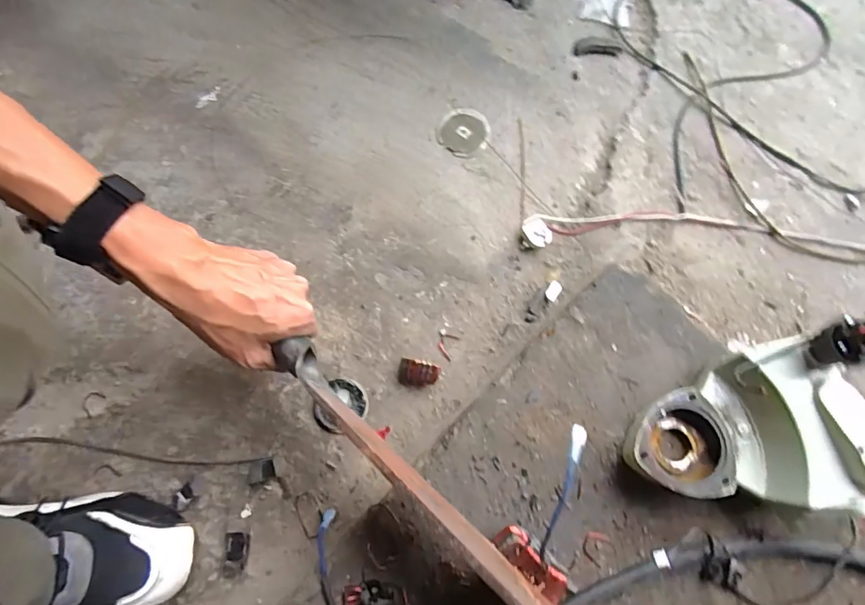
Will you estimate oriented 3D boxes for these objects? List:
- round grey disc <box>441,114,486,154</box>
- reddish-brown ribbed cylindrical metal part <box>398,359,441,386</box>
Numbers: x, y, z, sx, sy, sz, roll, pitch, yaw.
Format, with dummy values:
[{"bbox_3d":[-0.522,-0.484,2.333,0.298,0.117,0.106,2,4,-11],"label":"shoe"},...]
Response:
[{"bbox_3d":[0.035,-0.186,0.517,0.044,0.004,0.047,0,79,-1],"label":"round grey disc"},{"bbox_3d":[-0.013,0.070,0.462,0.040,0.025,0.024,7,79,1],"label":"reddish-brown ribbed cylindrical metal part"}]

